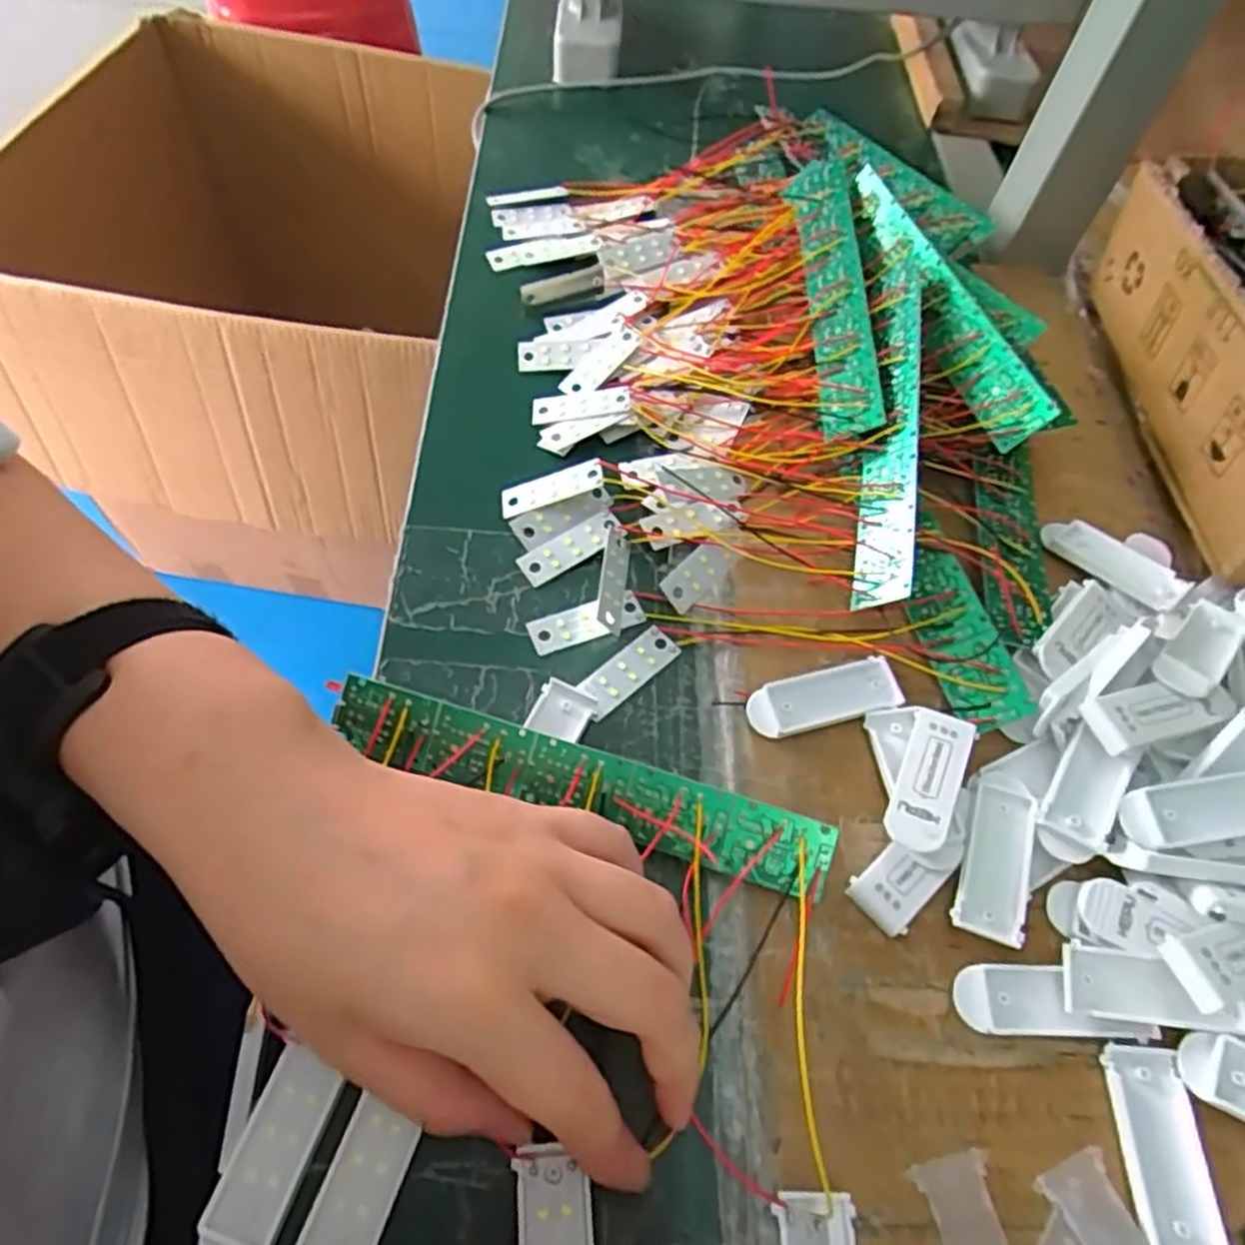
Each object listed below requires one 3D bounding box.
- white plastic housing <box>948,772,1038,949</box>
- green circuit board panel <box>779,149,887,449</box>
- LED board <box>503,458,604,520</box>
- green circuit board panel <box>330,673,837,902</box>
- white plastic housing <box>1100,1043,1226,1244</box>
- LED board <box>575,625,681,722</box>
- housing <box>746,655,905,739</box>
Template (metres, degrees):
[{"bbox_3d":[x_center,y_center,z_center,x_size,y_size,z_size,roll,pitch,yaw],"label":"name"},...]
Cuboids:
[{"bbox_3d":[0.127,0.077,0.258,0.022,0.004,0.056,23,60,9],"label":"white plastic housing"},{"bbox_3d":[0.100,-0.163,0.368,0.029,0.009,0.180,-17,59,30],"label":"green circuit board panel"},{"bbox_3d":[-0.031,-0.058,0.336,0.047,0.007,0.014,-17,60,10],"label":"LED board"},{"bbox_3d":[-0.016,0.055,0.262,0.172,0.004,0.026,17,93,7],"label":"green circuit board panel"},{"bbox_3d":[0.155,0.154,0.220,0.022,0.004,0.057,5,59,-1],"label":"white plastic housing"},{"bbox_3d":[0.002,0.018,0.299,0.044,0.004,0.016,-39,69,-23],"label":"LED board"},{"bbox_3d":[0.076,0.028,0.290,0.059,0.006,0.020,-13,61,-12],"label":"housing"}]

